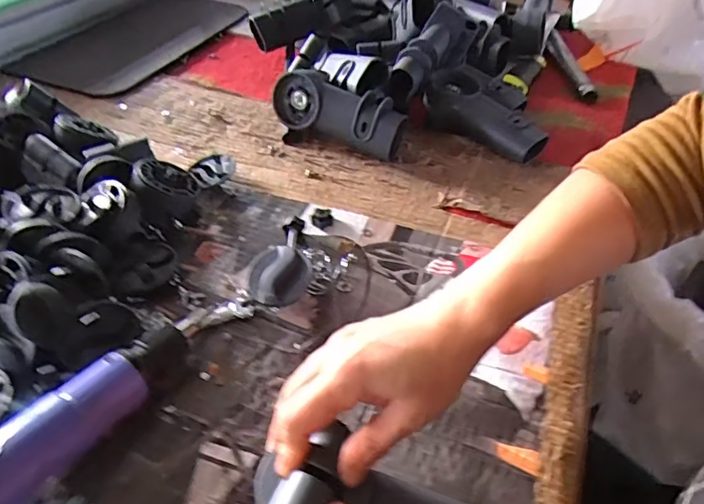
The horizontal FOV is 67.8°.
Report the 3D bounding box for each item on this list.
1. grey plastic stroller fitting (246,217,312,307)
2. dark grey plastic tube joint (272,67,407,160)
[{"bbox_3d":[-0.066,0.009,0.463,0.054,0.026,0.095,-6,44,-7],"label":"grey plastic stroller fitting"},{"bbox_3d":[-0.014,-0.163,0.610,0.164,0.072,0.065,16,45,15],"label":"dark grey plastic tube joint"}]

